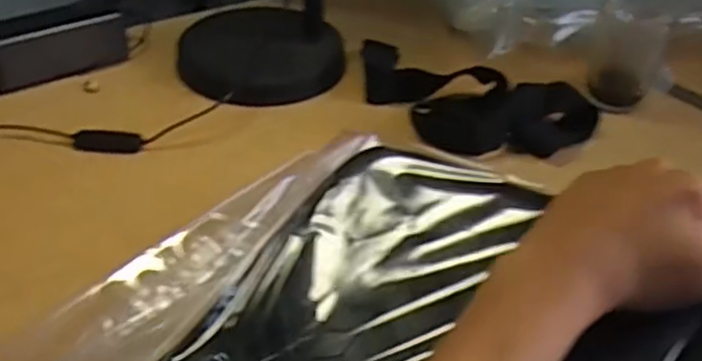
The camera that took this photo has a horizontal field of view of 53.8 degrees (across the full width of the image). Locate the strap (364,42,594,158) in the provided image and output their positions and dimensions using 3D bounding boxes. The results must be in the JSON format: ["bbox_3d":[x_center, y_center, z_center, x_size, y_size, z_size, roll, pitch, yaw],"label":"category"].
[{"bbox_3d":[0.094,-0.081,0.630,0.228,0.035,0.108,30,45,29],"label":"strap"}]

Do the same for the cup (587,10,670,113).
[{"bbox_3d":[0.267,-0.120,0.663,0.064,0.089,0.069,2,39,-2],"label":"cup"}]

